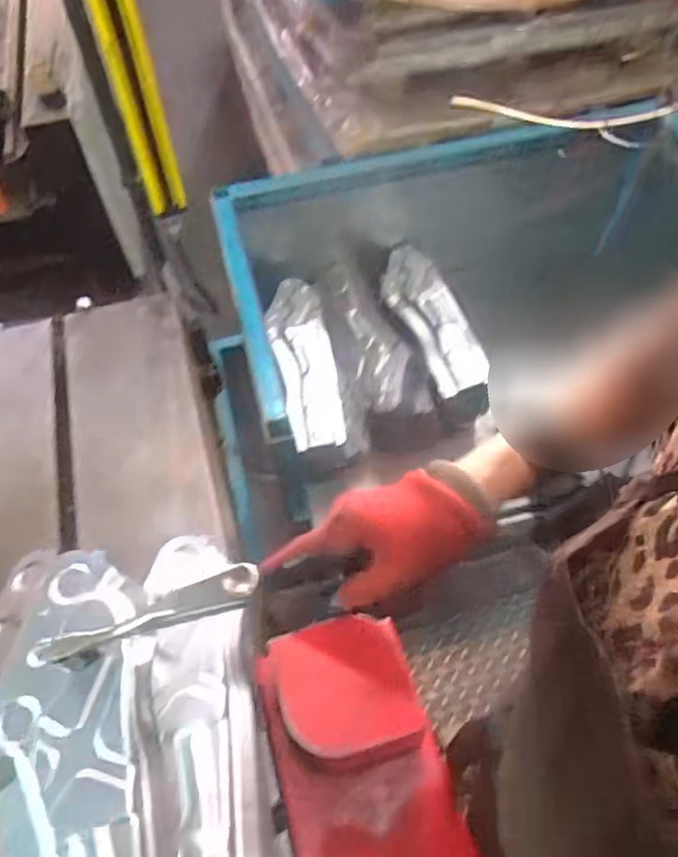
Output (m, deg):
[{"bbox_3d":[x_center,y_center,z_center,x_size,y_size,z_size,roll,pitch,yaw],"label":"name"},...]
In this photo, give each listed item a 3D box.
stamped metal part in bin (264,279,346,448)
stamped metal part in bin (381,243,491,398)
[{"bbox_3d":[-0.075,-0.147,1.313,0.125,0.045,0.435,-11,54,-5],"label":"stamped metal part in bin"},{"bbox_3d":[0.196,-0.244,1.336,0.129,0.049,0.448,-14,55,-7],"label":"stamped metal part in bin"}]

